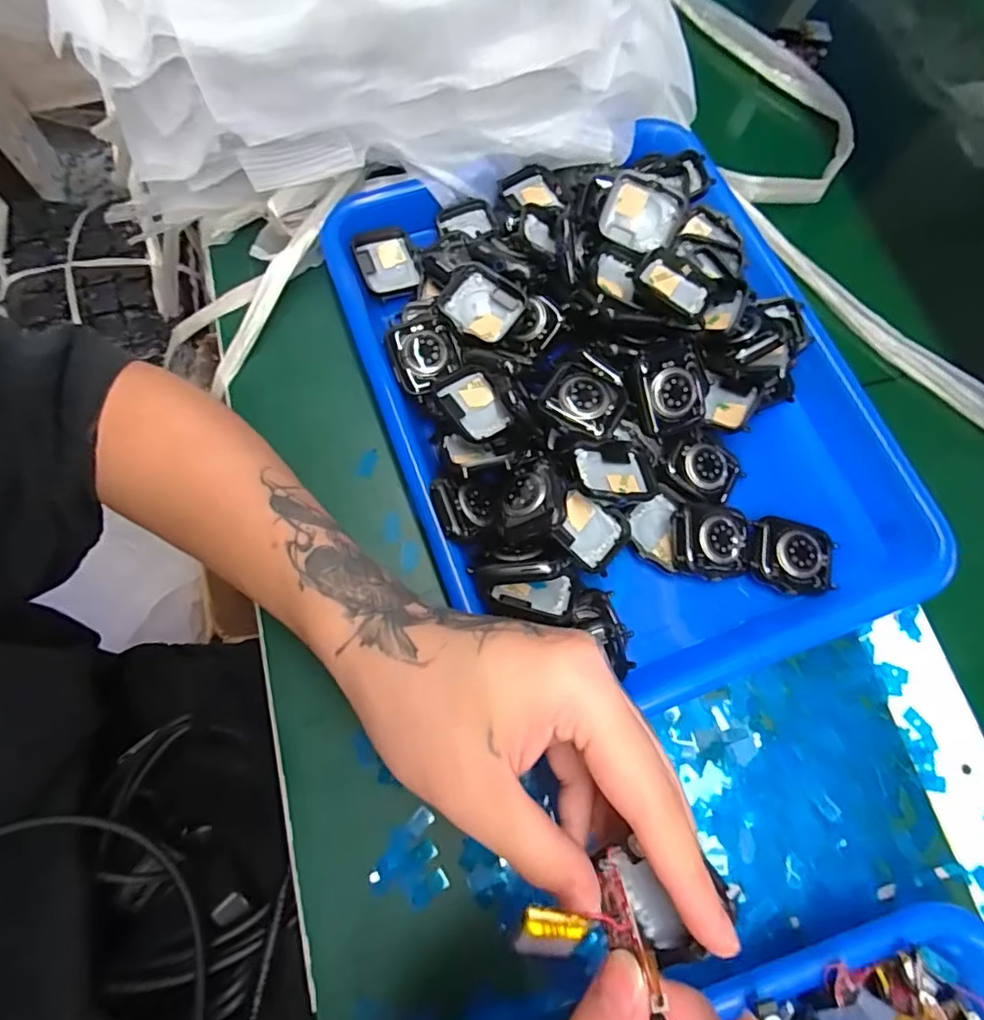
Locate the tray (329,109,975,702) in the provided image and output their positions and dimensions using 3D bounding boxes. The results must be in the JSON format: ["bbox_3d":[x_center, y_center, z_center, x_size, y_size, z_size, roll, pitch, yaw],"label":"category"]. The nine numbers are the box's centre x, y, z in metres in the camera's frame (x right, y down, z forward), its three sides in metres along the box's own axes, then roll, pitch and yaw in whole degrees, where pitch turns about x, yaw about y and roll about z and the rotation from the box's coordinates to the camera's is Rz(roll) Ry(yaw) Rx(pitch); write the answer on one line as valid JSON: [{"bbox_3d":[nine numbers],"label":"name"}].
[{"bbox_3d":[0.068,-0.071,0.319,0.252,0.053,0.325,-20,74,-7],"label":"tray"}]

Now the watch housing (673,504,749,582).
[{"bbox_3d":[0.113,0.016,0.297,0.040,0.010,0.037,2,72,-1],"label":"watch housing"}]

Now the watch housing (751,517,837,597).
[{"bbox_3d":[0.158,0.026,0.305,0.043,0.013,0.038,7,72,1],"label":"watch housing"}]

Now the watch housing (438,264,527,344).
[{"bbox_3d":[-0.005,-0.112,0.319,0.043,0.014,0.036,37,73,10],"label":"watch housing"}]

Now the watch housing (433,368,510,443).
[{"bbox_3d":[-0.008,-0.054,0.310,0.031,0.012,0.040,-34,76,-11],"label":"watch housing"}]

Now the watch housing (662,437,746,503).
[{"bbox_3d":[0.115,-0.022,0.312,0.038,0.010,0.032,35,75,9],"label":"watch housing"}]

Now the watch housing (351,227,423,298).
[{"bbox_3d":[-0.064,-0.152,0.354,0.036,0.009,0.041,-19,74,-7],"label":"watch housing"}]

